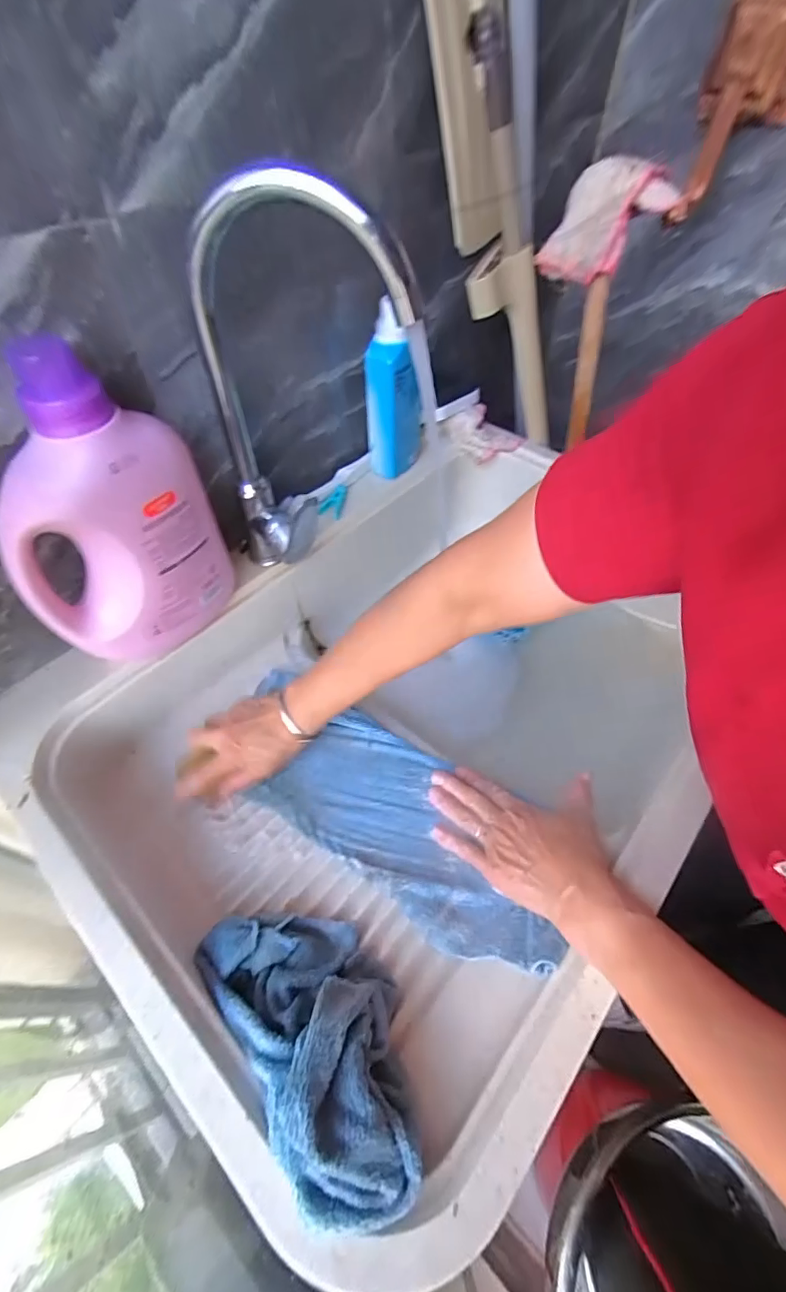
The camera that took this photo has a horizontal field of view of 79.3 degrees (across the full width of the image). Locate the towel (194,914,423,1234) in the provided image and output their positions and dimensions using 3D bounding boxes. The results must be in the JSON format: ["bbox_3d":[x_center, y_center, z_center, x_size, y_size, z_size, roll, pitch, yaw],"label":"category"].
[{"bbox_3d":[-0.055,0.260,0.332,0.101,0.076,0.201,-35,58,-23],"label":"towel"}]

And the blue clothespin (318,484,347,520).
[{"bbox_3d":[-0.083,-0.199,0.649,0.031,0.019,0.063,4,52,5],"label":"blue clothespin"}]

